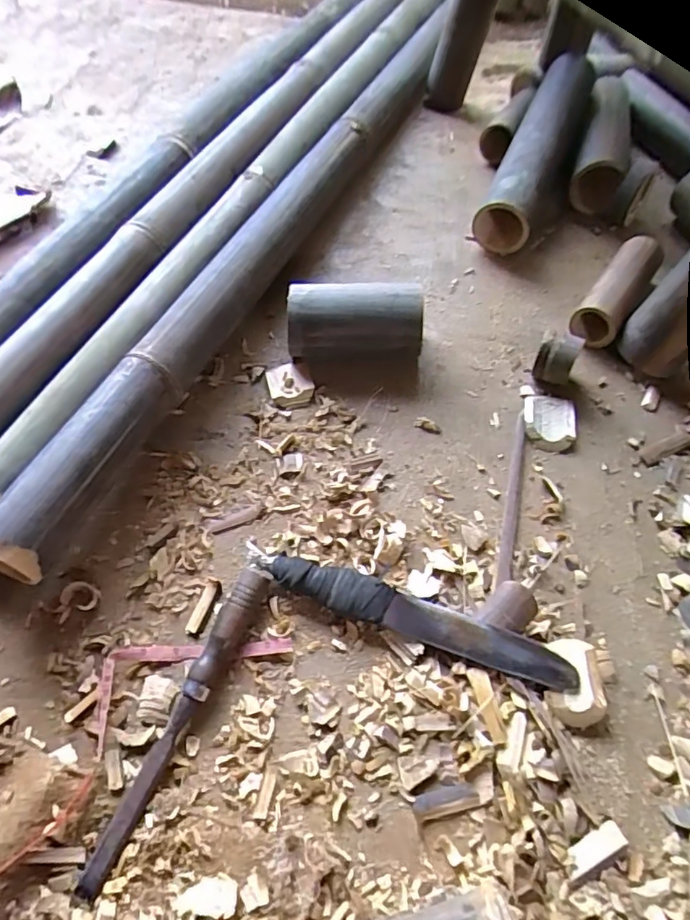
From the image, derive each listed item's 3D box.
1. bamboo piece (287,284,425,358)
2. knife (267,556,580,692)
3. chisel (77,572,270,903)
[{"bbox_3d":[0.009,-0.145,0.582,0.143,0.073,0.070,0,58,-1],"label":"bamboo piece"},{"bbox_3d":[0.059,0.131,0.451,0.258,0.020,0.037,16,60,9],"label":"knife"},{"bbox_3d":[-0.126,0.193,0.409,0.021,0.020,0.236,21,60,12],"label":"chisel"}]

